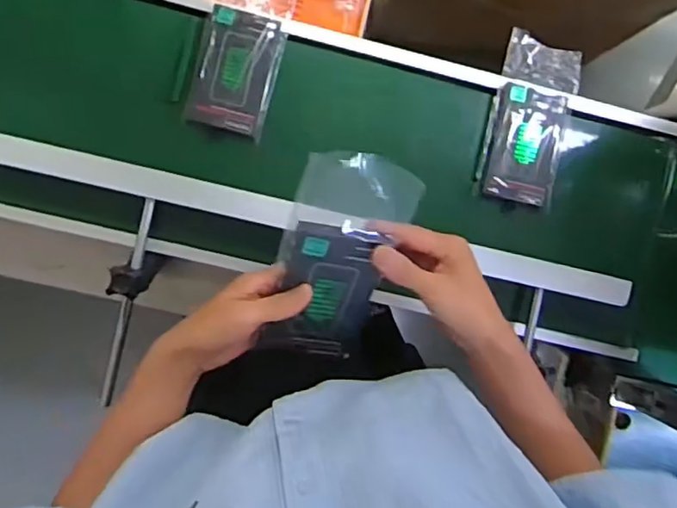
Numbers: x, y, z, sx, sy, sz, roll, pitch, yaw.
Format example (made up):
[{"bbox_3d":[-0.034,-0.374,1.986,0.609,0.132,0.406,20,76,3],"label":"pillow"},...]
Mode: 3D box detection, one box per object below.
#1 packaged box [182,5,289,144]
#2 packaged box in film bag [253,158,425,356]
[{"bbox_3d":[-0.117,-0.209,0.712,0.089,0.016,0.135,15,91,-6],"label":"packaged box"},{"bbox_3d":[0.000,0.011,0.503,0.093,0.030,0.189,10,121,-5],"label":"packaged box in film bag"}]

